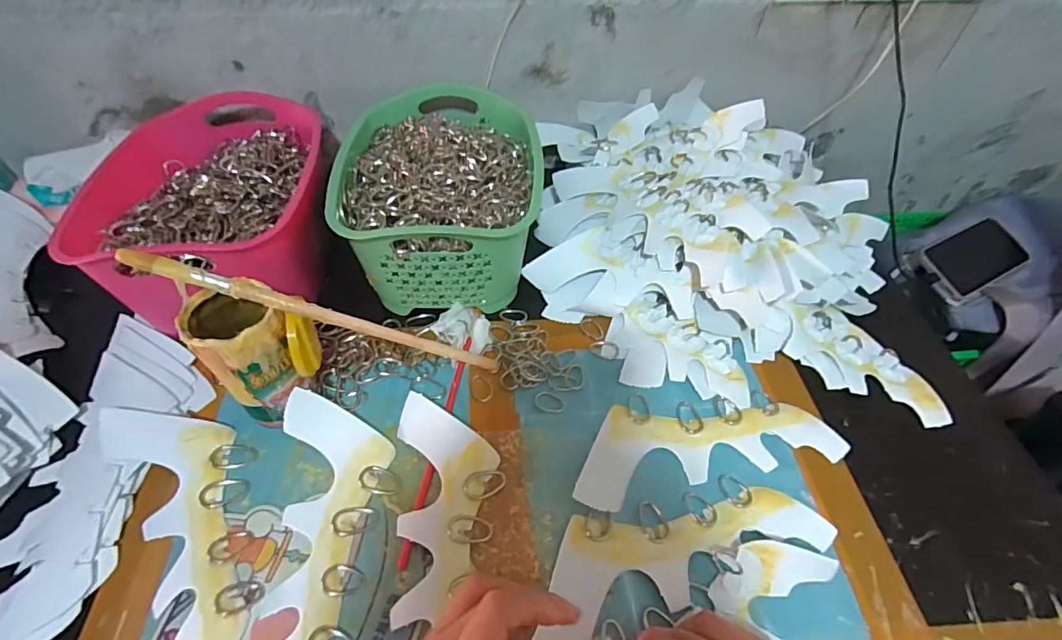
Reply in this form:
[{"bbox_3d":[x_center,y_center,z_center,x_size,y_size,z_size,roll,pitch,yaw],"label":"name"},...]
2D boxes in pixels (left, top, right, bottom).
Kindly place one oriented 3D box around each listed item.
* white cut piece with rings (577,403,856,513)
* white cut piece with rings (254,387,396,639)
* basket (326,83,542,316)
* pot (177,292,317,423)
[{"bbox_3d":[0.150,0.107,0.420,0.232,0.011,0.081,-4,51,-5],"label":"white cut piece with rings"},{"bbox_3d":[-0.152,0.156,0.360,0.082,0.031,0.214,-4,51,-5],"label":"white cut piece with rings"},{"bbox_3d":[-0.094,-0.141,0.542,0.193,0.115,0.265,-2,51,-4],"label":"basket"},{"bbox_3d":[-0.218,0.027,0.402,0.074,0.117,0.072,1,51,-1],"label":"pot"}]

